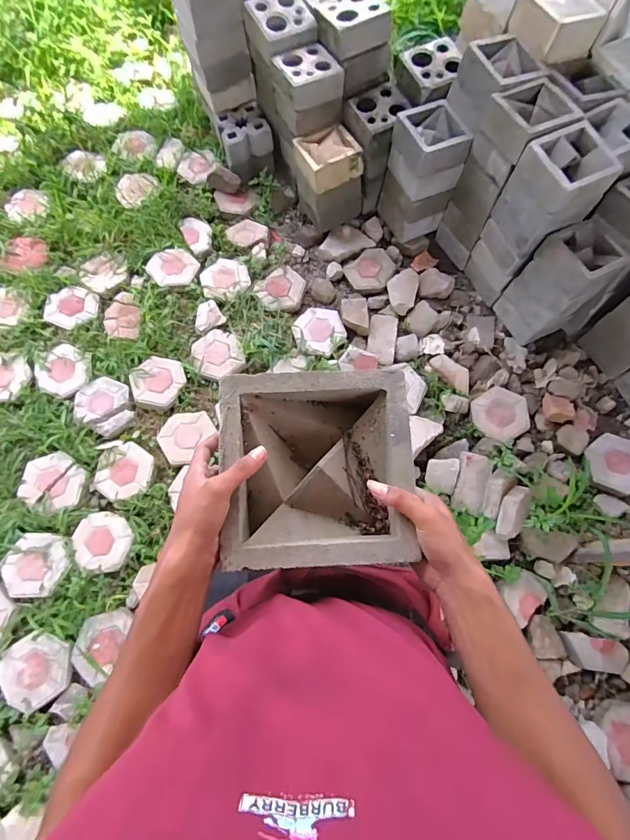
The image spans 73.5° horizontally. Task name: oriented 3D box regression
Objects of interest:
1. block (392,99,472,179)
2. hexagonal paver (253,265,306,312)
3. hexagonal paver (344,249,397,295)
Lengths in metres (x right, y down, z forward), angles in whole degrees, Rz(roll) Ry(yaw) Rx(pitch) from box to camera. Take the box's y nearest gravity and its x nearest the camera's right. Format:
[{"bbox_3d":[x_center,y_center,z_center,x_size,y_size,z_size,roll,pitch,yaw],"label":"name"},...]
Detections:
[{"bbox_3d":[0.401,-0.990,1.480,0.200,0.108,0.219,-20,73,-7],"label":"block"},{"bbox_3d":[-0.130,-0.528,1.711,0.188,0.043,0.197,-41,77,-13],"label":"hexagonal paver"},{"bbox_3d":[0.235,-0.620,1.748,0.193,0.050,0.219,41,76,12],"label":"hexagonal paver"}]

